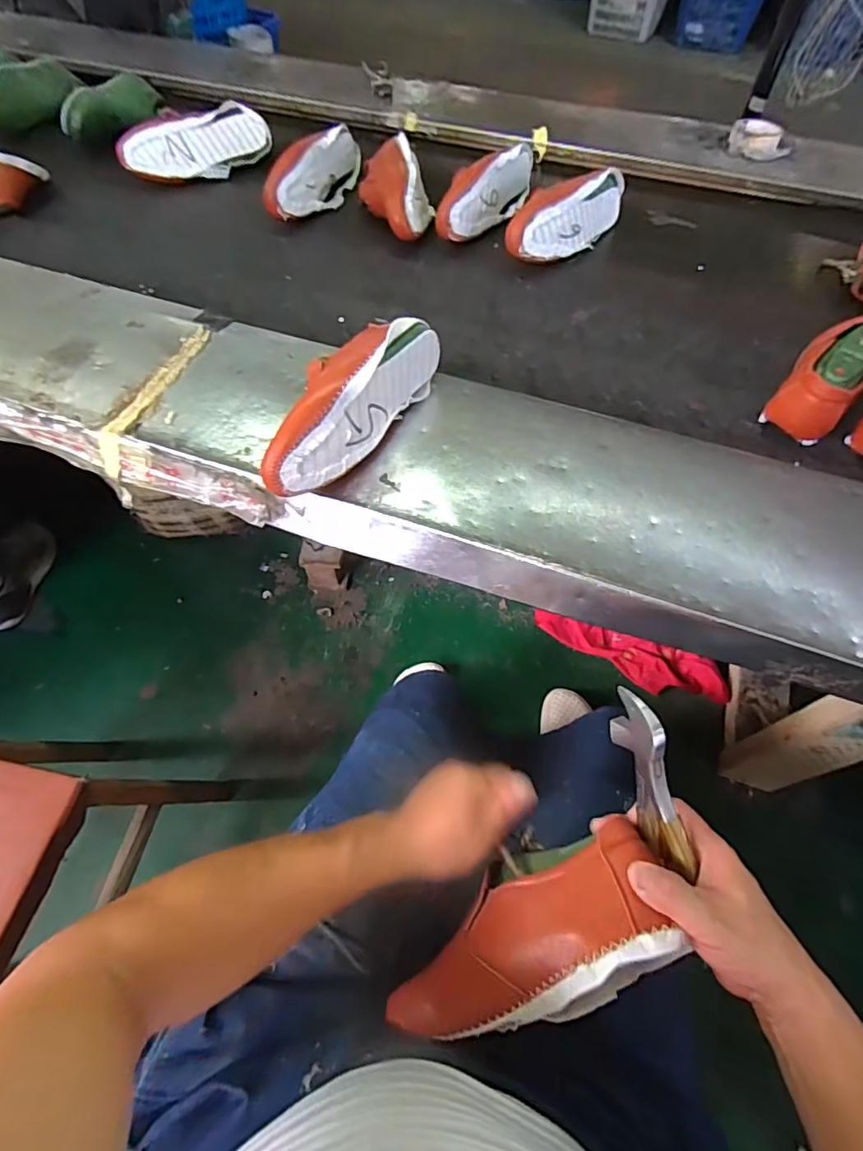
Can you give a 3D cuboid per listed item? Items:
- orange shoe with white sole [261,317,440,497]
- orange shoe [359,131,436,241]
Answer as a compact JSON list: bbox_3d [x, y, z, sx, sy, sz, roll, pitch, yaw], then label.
[{"bbox_3d":[-0.087,-0.182,0.551,0.087,0.096,0.255,26,63,15],"label":"orange shoe with white sole"},{"bbox_3d":[-0.055,-0.628,0.882,0.116,0.077,0.233,-9,60,-5],"label":"orange shoe"}]

